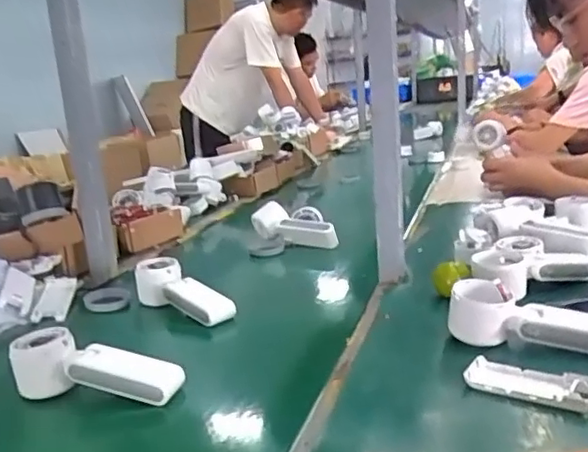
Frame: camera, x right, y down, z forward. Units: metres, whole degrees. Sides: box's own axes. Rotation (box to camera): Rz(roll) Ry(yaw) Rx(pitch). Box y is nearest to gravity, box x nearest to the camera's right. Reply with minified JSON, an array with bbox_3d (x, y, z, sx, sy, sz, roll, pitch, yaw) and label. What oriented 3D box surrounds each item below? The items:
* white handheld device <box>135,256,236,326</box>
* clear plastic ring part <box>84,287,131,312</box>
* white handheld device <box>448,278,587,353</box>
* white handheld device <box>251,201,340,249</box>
[{"bbox_3d":[-0.143,0.081,0.790,0.157,0.050,0.049,9,19,41],"label":"white handheld device"},{"bbox_3d":[-0.255,0.099,0.839,0.059,0.020,0.051,-8,15,-18],"label":"clear plastic ring part"},{"bbox_3d":[0.232,0.087,0.575,0.166,0.048,0.047,3,15,25],"label":"white handheld device"},{"bbox_3d":[0.009,0.002,1.074,0.166,0.069,0.052,7,17,36],"label":"white handheld device"}]

